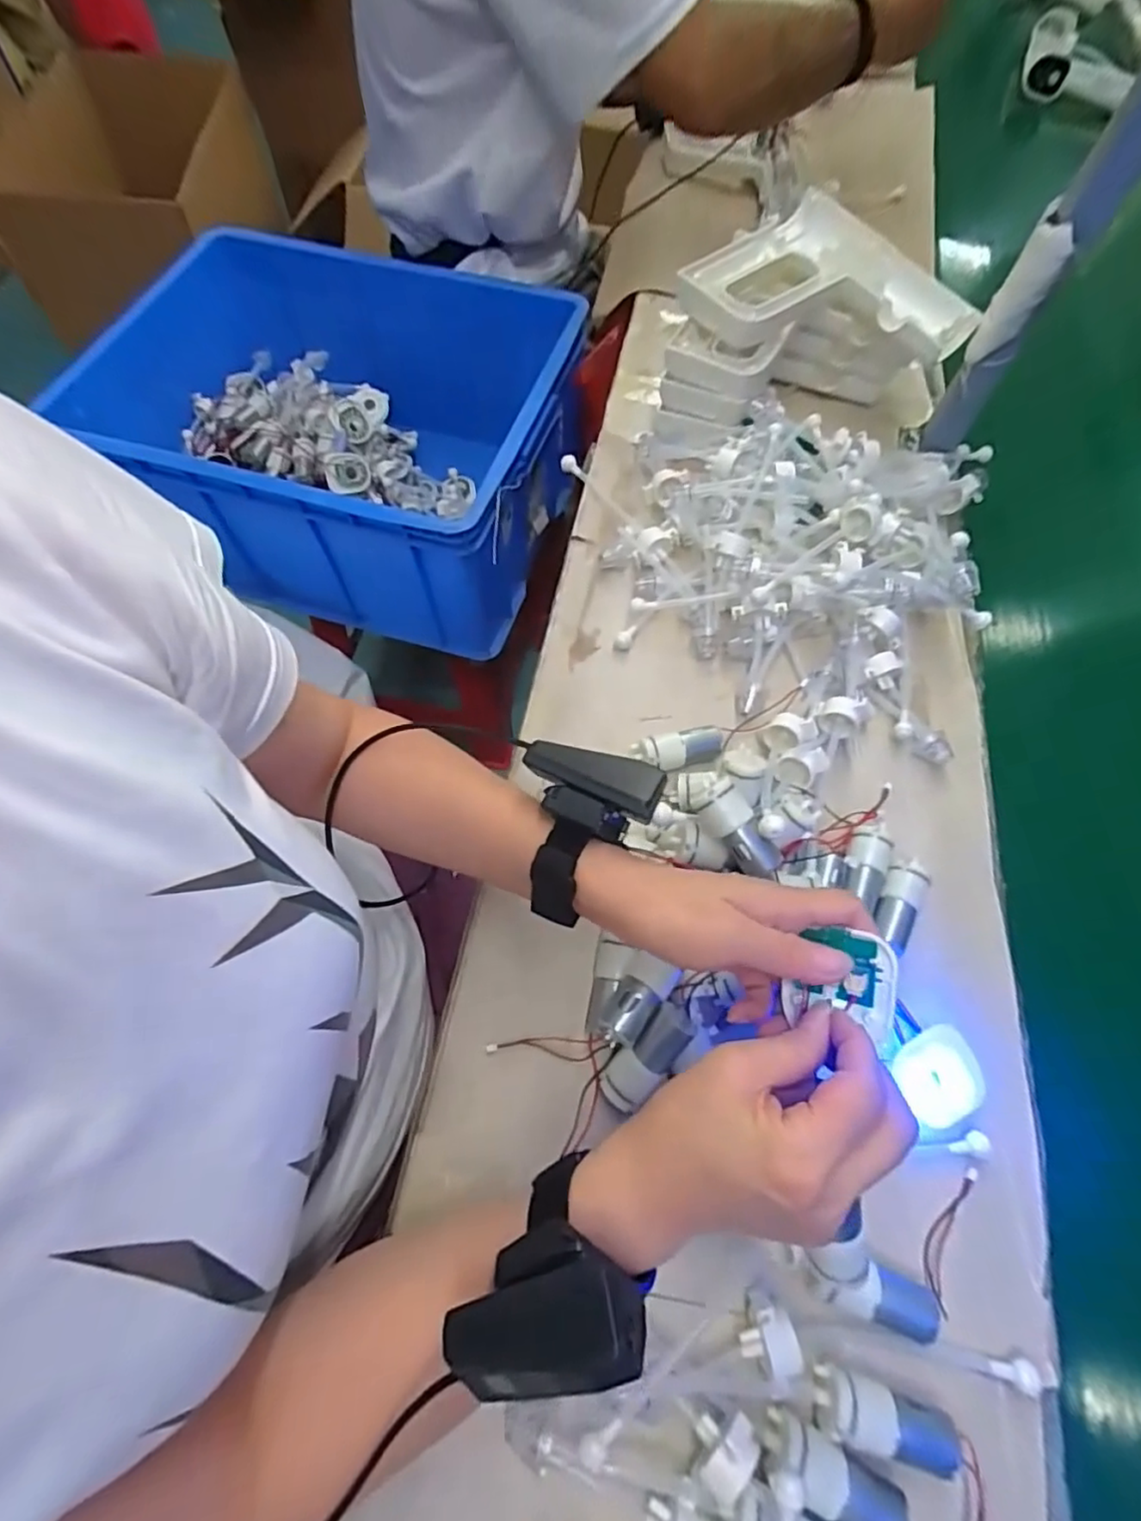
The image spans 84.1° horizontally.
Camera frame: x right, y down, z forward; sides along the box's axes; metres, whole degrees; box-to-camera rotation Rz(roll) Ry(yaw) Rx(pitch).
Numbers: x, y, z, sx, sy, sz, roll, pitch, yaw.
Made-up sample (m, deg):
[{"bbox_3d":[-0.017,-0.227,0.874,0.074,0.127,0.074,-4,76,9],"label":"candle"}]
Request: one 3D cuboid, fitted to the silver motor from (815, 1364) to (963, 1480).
[{"bbox_3d":[0.150,0.313,0.299,0.065,0.023,0.023,17,65,5],"label":"silver motor"}]

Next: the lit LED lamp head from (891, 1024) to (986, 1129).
[{"bbox_3d":[0.215,0.186,0.369,0.052,0.018,0.045,-24,68,-13],"label":"lit LED lamp head"}]

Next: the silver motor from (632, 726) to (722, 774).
[{"bbox_3d":[0.077,-0.005,0.459,0.065,0.022,0.026,-10,66,-8],"label":"silver motor"}]

